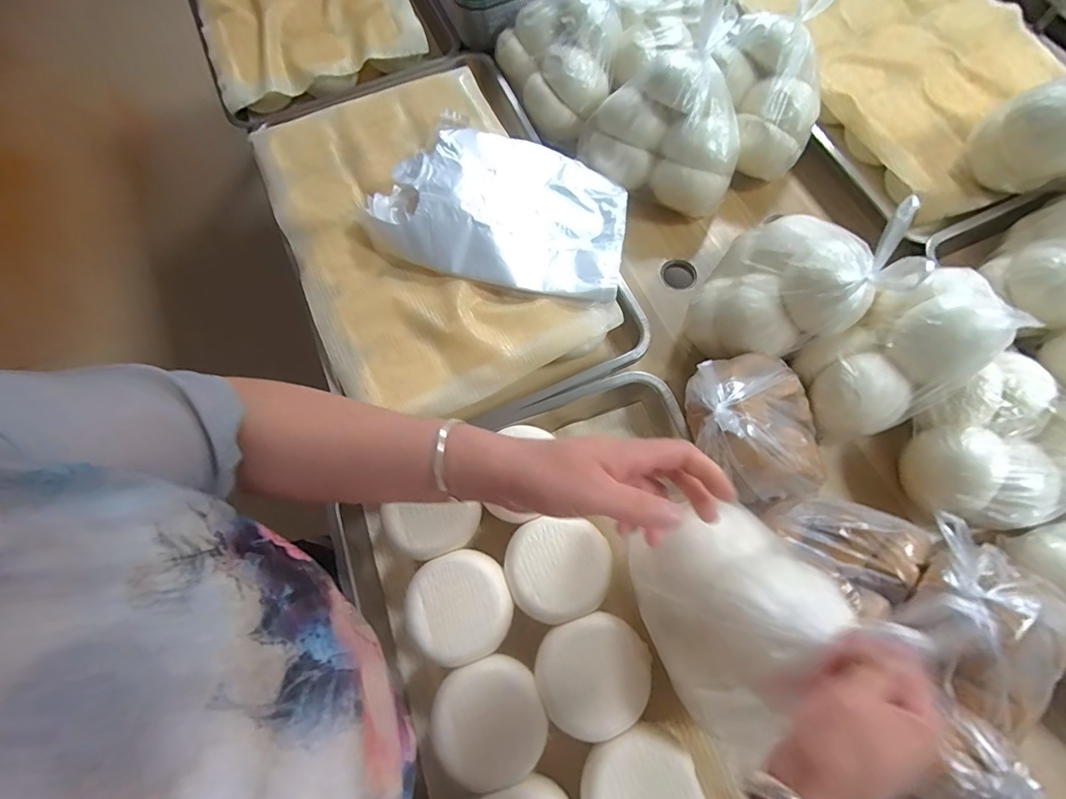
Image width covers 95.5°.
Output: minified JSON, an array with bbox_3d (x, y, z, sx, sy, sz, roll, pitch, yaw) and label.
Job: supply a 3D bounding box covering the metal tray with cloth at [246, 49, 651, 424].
[{"bbox_3d":[-0.138,-0.239,0.670,0.402,0.055,0.567,-19,71,-4],"label":"metal tray with cloth"}]

